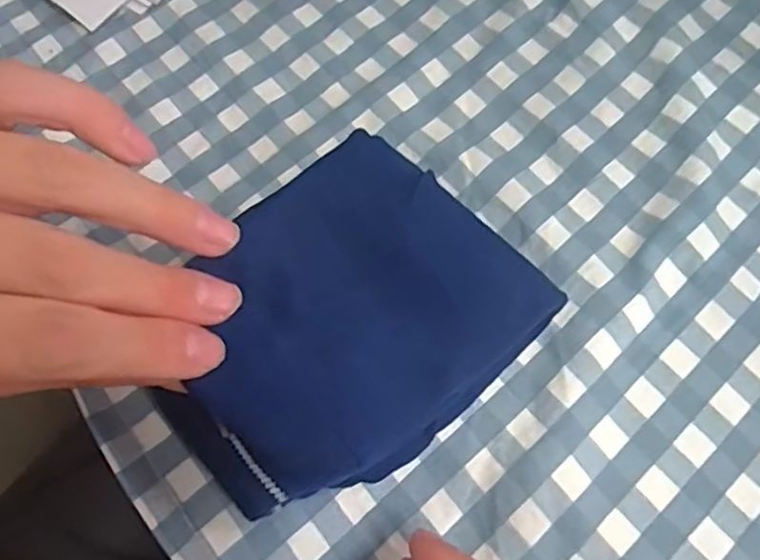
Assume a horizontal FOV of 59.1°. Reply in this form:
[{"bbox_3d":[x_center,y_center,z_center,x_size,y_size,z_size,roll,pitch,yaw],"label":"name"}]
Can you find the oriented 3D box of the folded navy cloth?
[{"bbox_3d":[-0.014,0.013,0.206,0.108,0.035,0.087,-39,71,-18],"label":"folded navy cloth"}]

